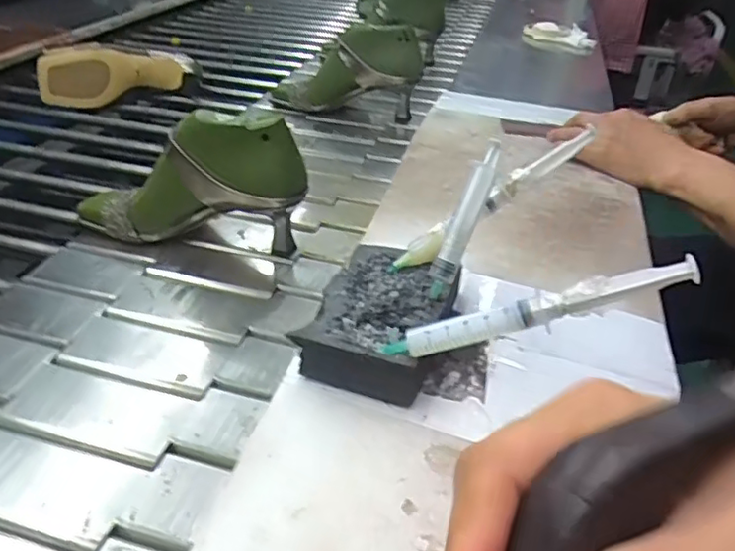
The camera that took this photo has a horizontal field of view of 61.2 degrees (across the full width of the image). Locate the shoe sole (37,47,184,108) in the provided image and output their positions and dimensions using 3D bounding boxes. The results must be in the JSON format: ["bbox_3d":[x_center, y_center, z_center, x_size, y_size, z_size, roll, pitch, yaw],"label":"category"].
[{"bbox_3d":[-0.380,-0.294,0.923,0.196,0.083,0.031,-13,38,-21],"label":"shoe sole"}]

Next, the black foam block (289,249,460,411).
[{"bbox_3d":[0.012,0.030,0.420,0.084,0.037,0.124,14,35,16],"label":"black foam block"}]

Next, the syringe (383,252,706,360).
[{"bbox_3d":[0.091,0.019,0.345,0.172,0.017,0.012,-17,30,16],"label":"syringe"}]

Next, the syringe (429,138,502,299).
[{"bbox_3d":[0.064,-0.036,0.404,0.014,0.106,0.015,24,5,28],"label":"syringe"}]

